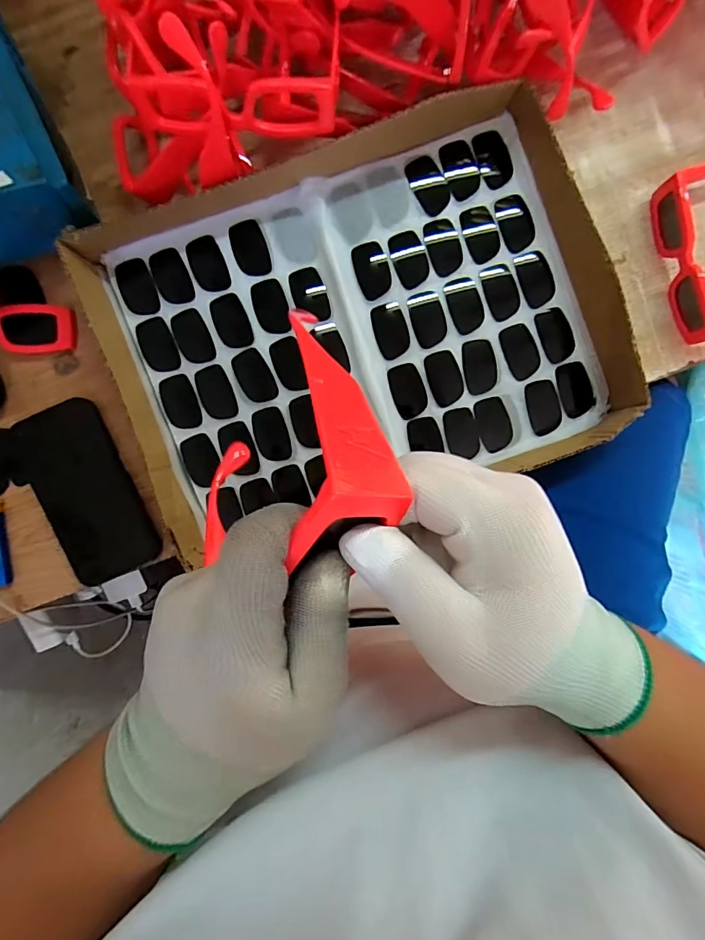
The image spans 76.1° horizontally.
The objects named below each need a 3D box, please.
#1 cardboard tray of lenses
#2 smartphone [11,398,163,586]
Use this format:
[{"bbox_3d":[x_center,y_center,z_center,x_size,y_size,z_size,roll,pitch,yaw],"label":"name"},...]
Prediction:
[{"bbox_3d":[0.007,-0.123,0.390,0.407,0.064,0.305,-19,94,-1],"label":"cardboard tray of lenses"},{"bbox_3d":[-0.251,0.022,0.422,0.081,0.015,0.163,-24,94,0],"label":"smartphone"}]

